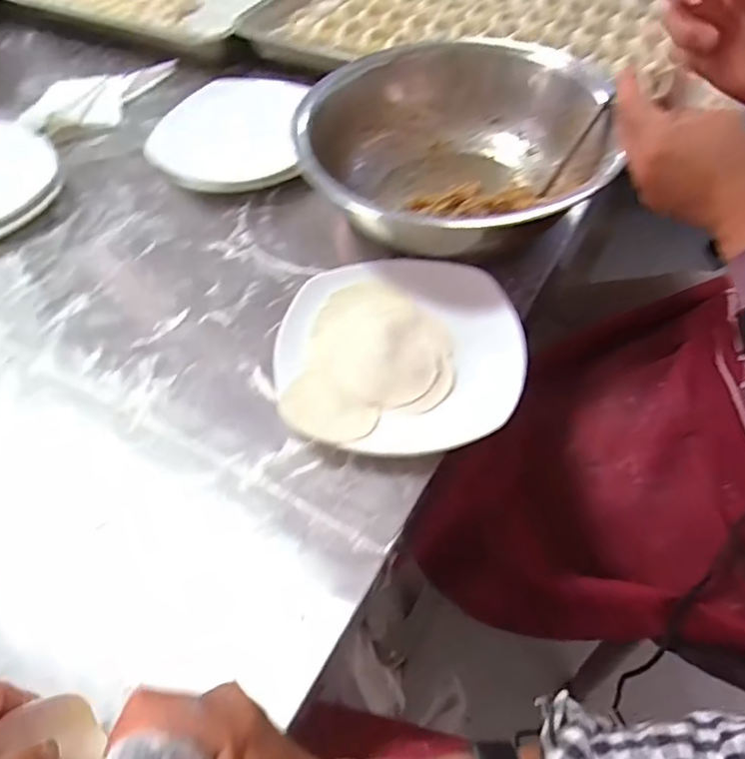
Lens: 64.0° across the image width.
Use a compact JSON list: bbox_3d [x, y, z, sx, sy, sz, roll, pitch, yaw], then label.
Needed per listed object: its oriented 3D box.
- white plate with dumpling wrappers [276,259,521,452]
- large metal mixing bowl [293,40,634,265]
[{"bbox_3d":[0.020,-0.024,0.461,0.181,0.027,0.167,-7,53,1],"label":"white plate with dumpling wrappers"},{"bbox_3d":[0.072,-0.210,0.546,0.221,0.112,0.199,-40,60,-22],"label":"large metal mixing bowl"}]

